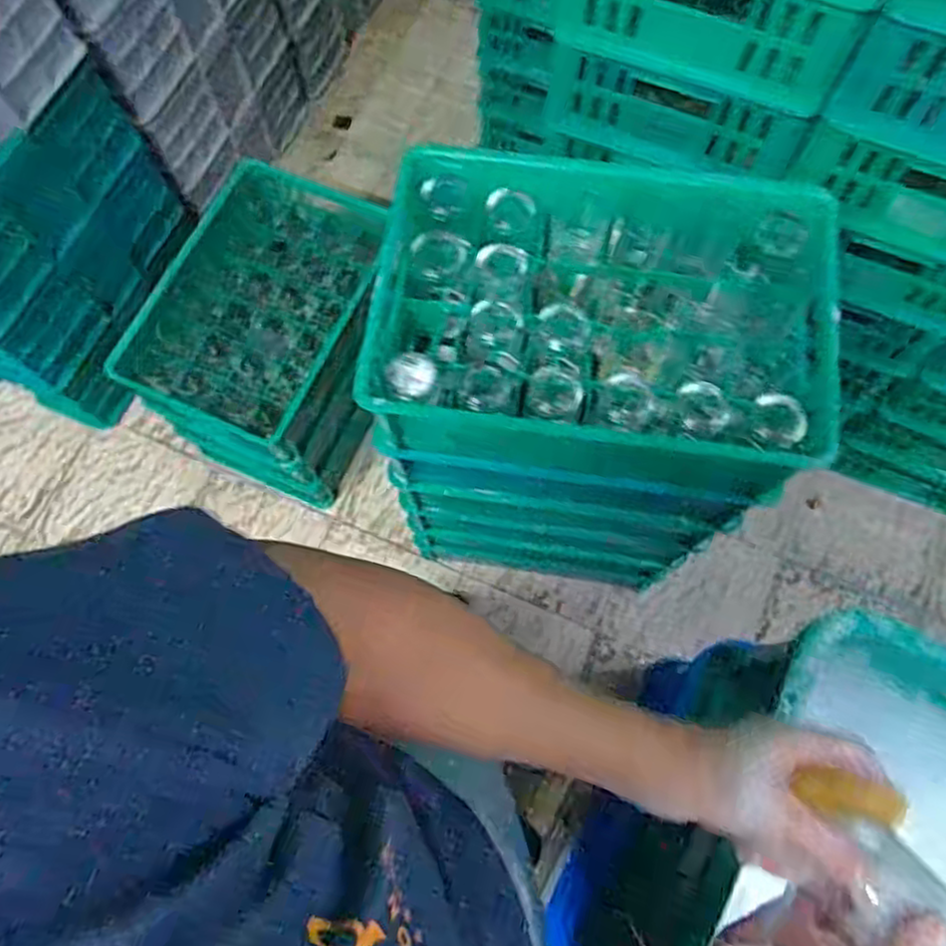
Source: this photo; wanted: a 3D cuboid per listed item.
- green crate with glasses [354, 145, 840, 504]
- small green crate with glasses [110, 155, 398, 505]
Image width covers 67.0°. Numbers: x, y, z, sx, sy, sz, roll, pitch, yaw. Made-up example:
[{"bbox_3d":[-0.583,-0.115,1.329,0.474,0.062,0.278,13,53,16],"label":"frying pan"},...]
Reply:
[{"bbox_3d":[0.137,-0.173,0.836,0.465,0.180,0.319,8,74,2],"label":"green crate with glasses"},{"bbox_3d":[-0.341,-0.254,1.374,0.380,0.335,0.536,22,75,6],"label":"small green crate with glasses"}]

